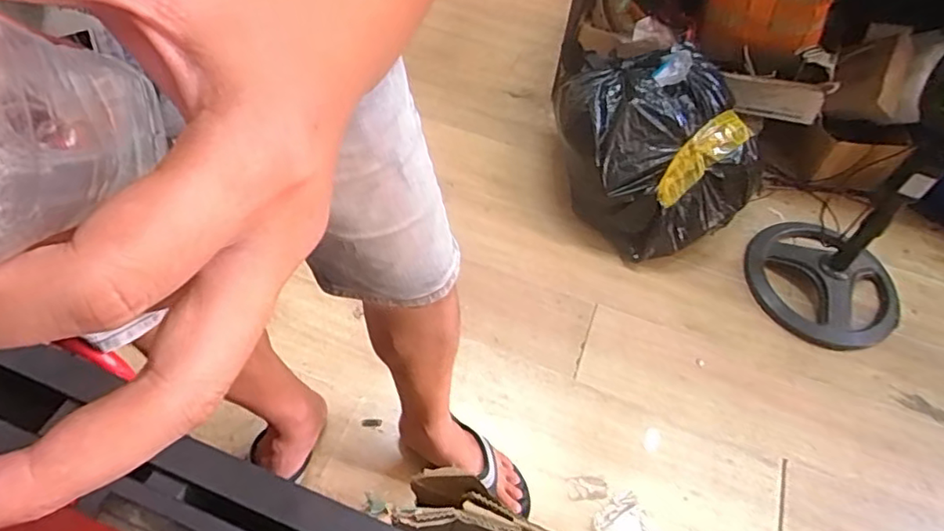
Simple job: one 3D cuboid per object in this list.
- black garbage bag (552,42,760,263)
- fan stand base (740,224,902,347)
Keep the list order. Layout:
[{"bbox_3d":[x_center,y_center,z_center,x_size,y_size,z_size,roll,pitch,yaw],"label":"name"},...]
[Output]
[{"bbox_3d":[0.370,-0.256,1.330,0.330,0.322,0.463,-38,65,-27],"label":"black garbage bag"},{"bbox_3d":[0.759,0.029,1.297,0.295,0.059,0.326,-37,65,-27],"label":"fan stand base"}]

